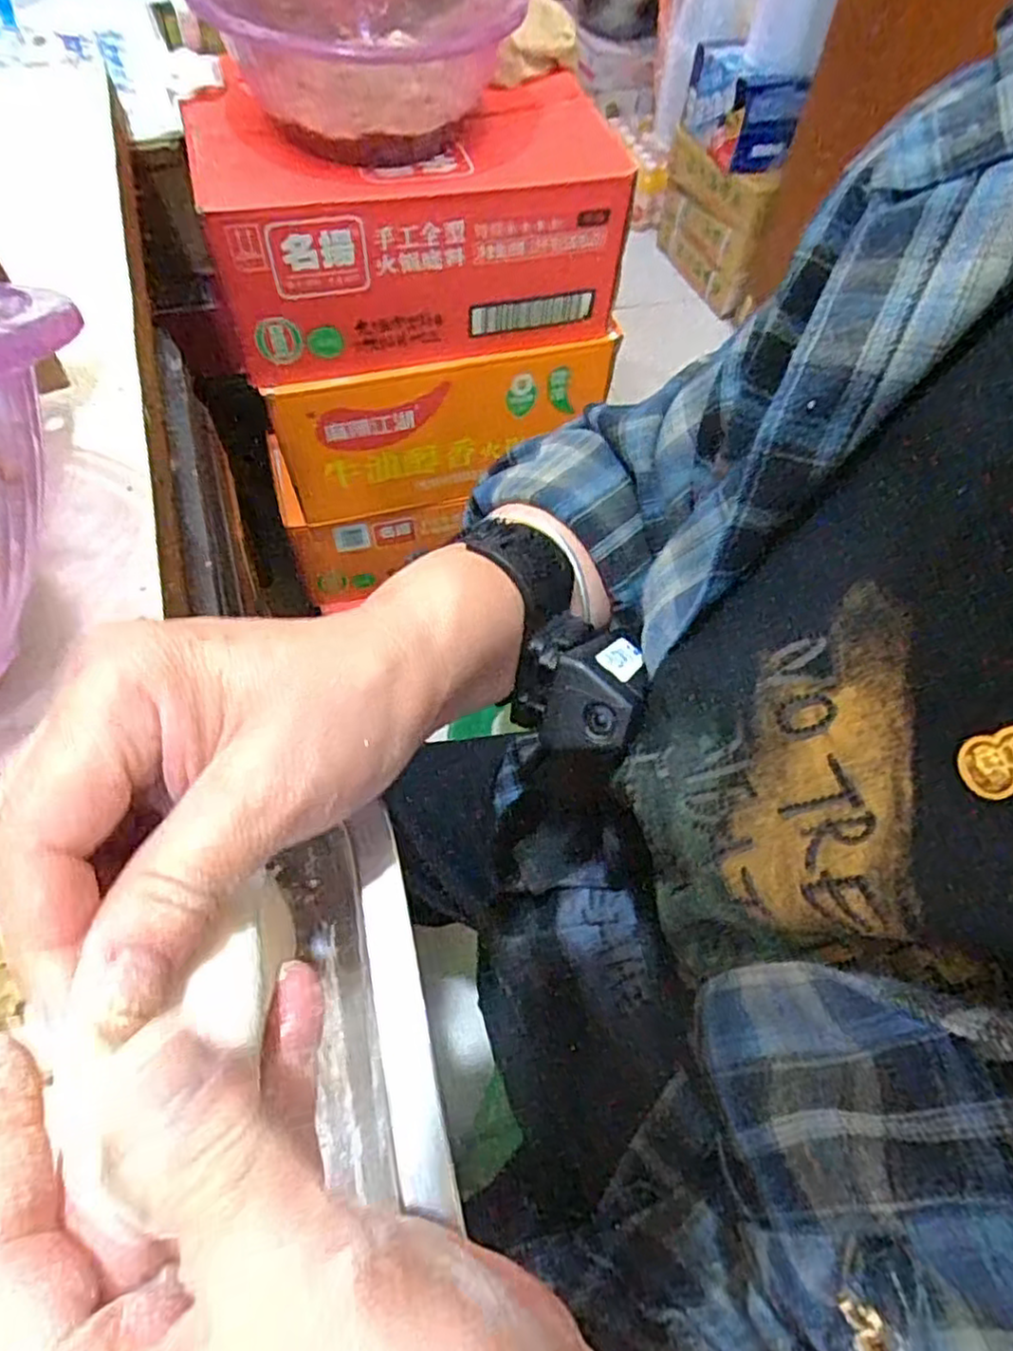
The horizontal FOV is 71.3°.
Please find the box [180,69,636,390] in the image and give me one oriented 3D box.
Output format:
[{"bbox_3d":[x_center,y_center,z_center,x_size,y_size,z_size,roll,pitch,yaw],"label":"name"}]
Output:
[{"bbox_3d":[-0.098,-0.509,0.806,0.441,0.186,0.235,-7,59,-7],"label":"box"}]

